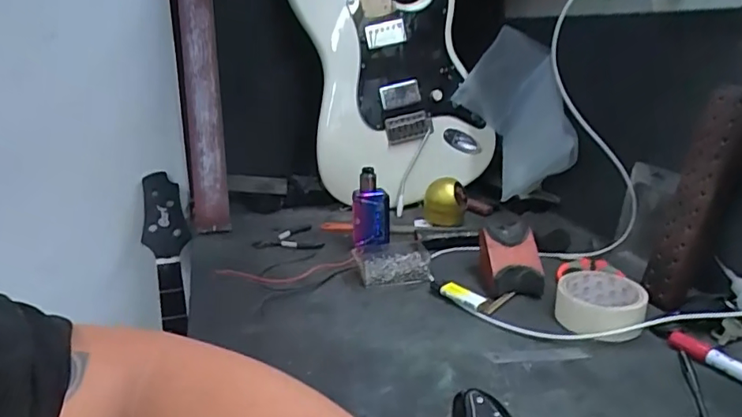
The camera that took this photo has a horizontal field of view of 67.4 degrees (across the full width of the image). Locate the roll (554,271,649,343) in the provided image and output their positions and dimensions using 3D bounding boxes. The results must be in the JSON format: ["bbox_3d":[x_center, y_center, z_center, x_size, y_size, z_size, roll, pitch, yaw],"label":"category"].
[{"bbox_3d":[0.252,0.106,0.612,0.090,0.035,0.104,7,21,25],"label":"roll"}]

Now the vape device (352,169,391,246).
[{"bbox_3d":[-0.001,0.007,0.788,0.053,0.114,0.028,-1,19,1],"label":"vape device"}]

